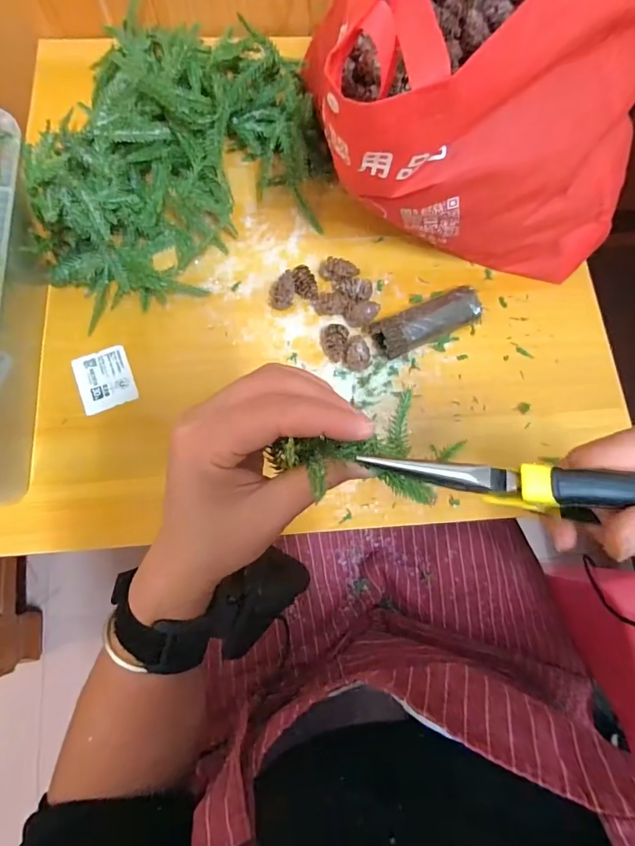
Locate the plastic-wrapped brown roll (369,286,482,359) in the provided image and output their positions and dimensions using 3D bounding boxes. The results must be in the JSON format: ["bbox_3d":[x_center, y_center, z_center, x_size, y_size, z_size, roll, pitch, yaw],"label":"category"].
[{"bbox_3d":[0.105,-0.096,0.427,0.108,0.028,0.037,-26,77,-9],"label":"plastic-wrapped brown roll"}]

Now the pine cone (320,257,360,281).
[{"bbox_3d":[0.020,-0.152,0.444,0.040,0.022,0.022,20,74,3],"label":"pine cone"}]

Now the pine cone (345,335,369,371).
[{"bbox_3d":[0.038,-0.067,0.420,0.021,0.018,0.034,6,74,0],"label":"pine cone"}]

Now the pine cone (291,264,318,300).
[{"bbox_3d":[-0.012,-0.137,0.440,0.022,0.017,0.034,-12,75,-6],"label":"pine cone"}]

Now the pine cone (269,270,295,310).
[{"bbox_3d":[-0.035,-0.130,0.437,0.025,0.022,0.035,-2,74,-3],"label":"pine cone"}]

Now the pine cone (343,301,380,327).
[{"bbox_3d":[0.045,-0.106,0.435,0.034,0.022,0.025,-18,76,-7],"label":"pine cone"}]

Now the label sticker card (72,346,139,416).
[{"bbox_3d":[-0.198,-0.041,0.416,0.048,0.004,0.058,-20,76,-8],"label":"label sticker card"}]

